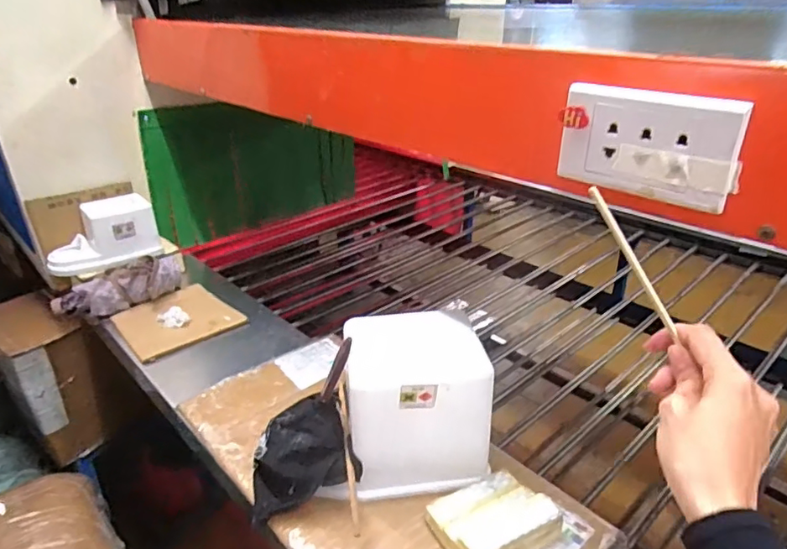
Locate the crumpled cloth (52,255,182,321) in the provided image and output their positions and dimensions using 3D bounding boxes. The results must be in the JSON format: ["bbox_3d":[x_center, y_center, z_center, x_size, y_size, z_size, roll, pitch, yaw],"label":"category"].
[{"bbox_3d":[-0.497,0.021,0.992,0.214,0.064,0.078,-16,32,-24],"label":"crumpled cloth"}]

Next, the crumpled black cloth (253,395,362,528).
[{"bbox_3d":[-0.102,0.201,0.613,0.119,0.093,0.089,-7,29,-10],"label":"crumpled black cloth"}]

